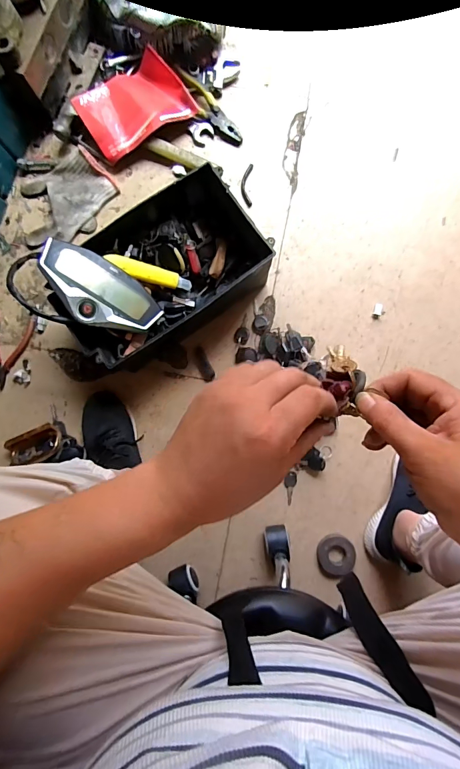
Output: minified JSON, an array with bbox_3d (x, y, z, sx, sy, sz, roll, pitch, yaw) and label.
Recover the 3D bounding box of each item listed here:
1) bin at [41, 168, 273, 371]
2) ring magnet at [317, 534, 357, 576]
[{"bbox_3d":[-0.117,-0.188,0.660,0.336,0.122,0.207,-34,85,-1],"label":"bin"},{"bbox_3d":[0.190,0.303,0.670,0.066,0.010,0.066,3,85,2],"label":"ring magnet"}]

